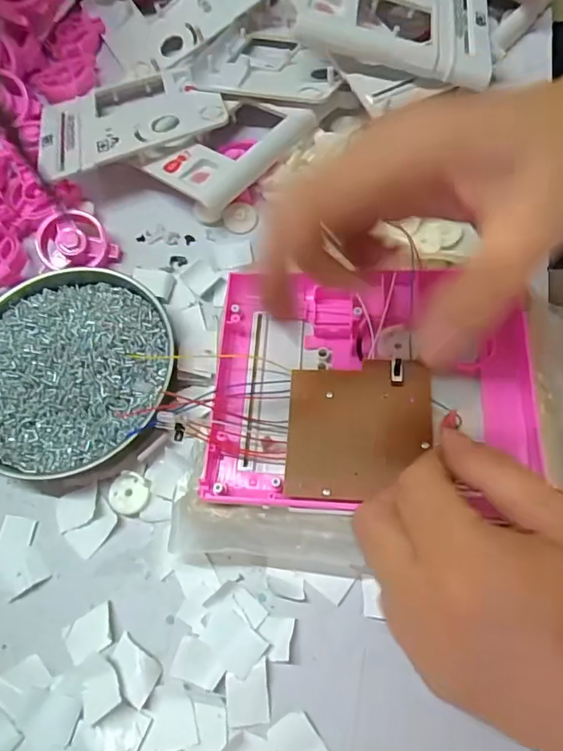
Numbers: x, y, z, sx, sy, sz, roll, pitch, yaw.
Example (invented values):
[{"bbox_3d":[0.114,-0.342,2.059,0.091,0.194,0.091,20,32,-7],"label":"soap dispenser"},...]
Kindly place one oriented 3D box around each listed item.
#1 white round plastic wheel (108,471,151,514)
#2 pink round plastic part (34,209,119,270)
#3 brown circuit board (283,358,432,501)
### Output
[{"bbox_3d":[-0.087,0.067,0.283,0.022,0.004,0.022,-2,67,4],"label":"white round plastic wheel"},{"bbox_3d":[-0.149,-0.096,0.352,0.048,0.020,0.045,-2,67,4],"label":"pink round plastic part"},{"bbox_3d":[0.039,0.027,0.253,0.071,0.006,0.071,2,71,9],"label":"brown circuit board"}]

